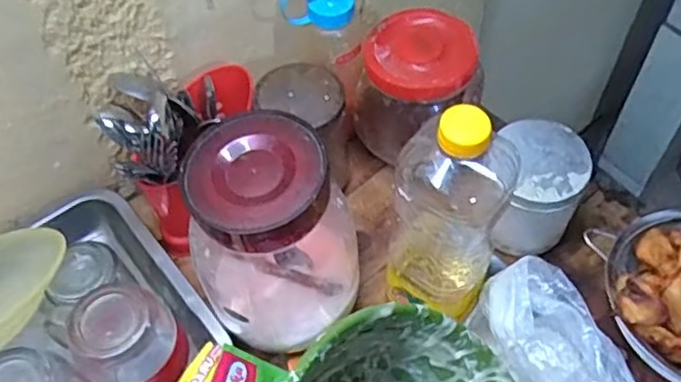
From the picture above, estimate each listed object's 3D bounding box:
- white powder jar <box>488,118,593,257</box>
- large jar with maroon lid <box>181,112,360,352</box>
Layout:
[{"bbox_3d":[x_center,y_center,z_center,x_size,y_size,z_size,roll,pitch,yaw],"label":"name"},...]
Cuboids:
[{"bbox_3d":[0.177,-0.002,0.608,0.072,0.104,0.077,-1,55,2],"label":"white powder jar"},{"bbox_3d":[-0.053,0.034,0.527,0.104,0.166,0.105,-33,60,-19],"label":"large jar with maroon lid"}]

